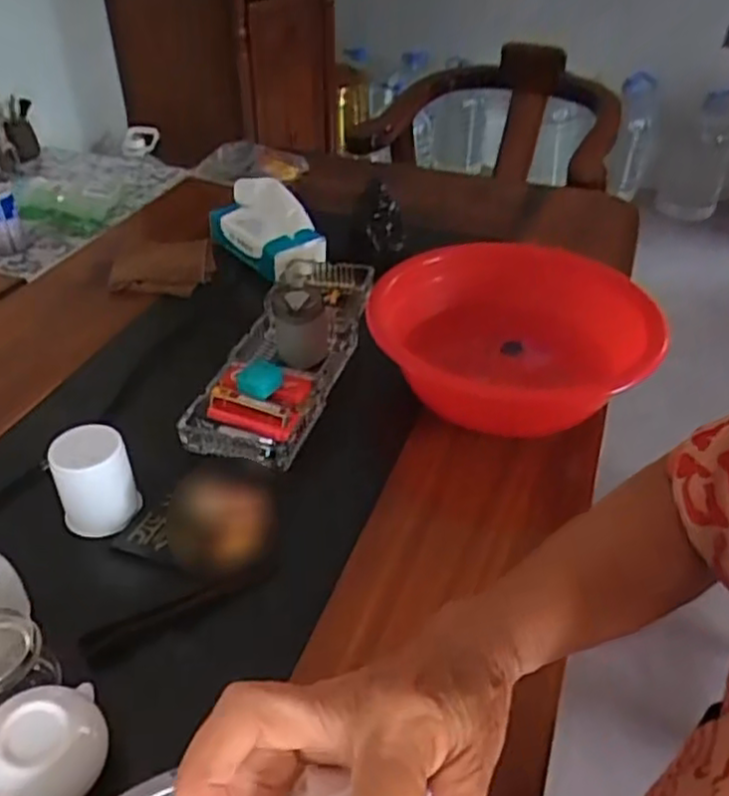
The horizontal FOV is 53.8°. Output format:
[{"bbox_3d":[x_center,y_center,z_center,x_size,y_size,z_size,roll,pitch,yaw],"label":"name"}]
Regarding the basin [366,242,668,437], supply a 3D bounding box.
[{"bbox_3d":[0.162,-0.076,0.801,0.294,0.084,0.294,0,38,0],"label":"basin"}]

